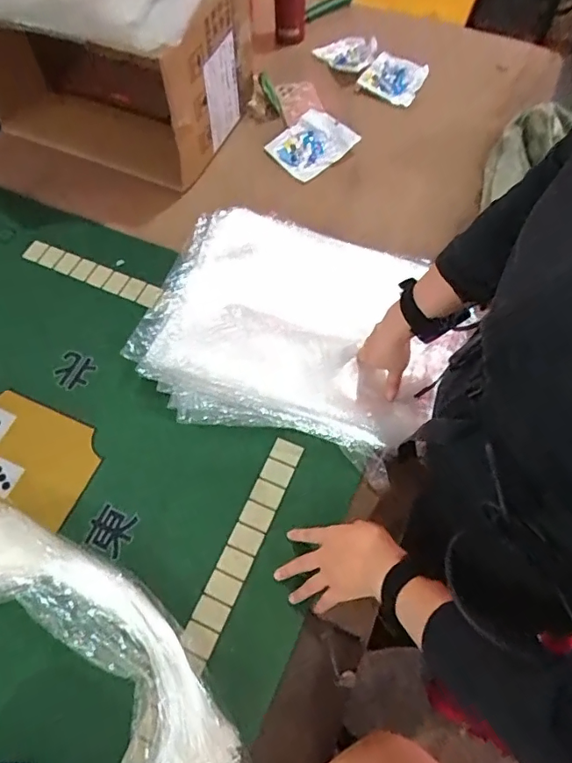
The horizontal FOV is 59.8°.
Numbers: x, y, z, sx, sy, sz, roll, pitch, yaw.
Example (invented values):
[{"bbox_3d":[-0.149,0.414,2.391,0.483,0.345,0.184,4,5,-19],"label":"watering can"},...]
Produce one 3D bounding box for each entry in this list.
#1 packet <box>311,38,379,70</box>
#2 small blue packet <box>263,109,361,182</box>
[{"bbox_3d":[0.126,-0.689,1.031,0.116,0.024,0.090,15,64,7],"label":"packet"},{"bbox_3d":[0.046,-0.440,0.921,0.132,0.012,0.112,-42,84,1],"label":"small blue packet"}]

